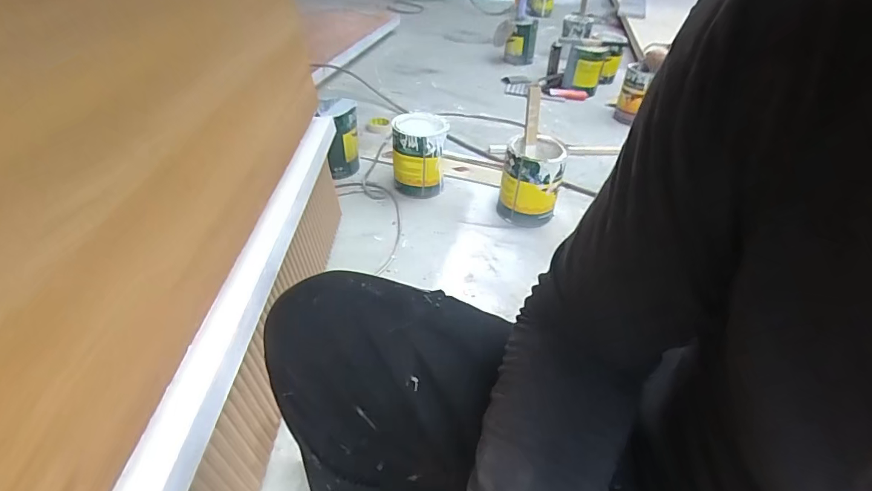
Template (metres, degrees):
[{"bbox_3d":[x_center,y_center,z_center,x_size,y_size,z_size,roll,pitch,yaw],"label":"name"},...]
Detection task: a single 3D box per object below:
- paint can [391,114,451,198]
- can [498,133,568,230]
[{"bbox_3d":[-0.052,-0.271,1.348,0.158,0.203,0.152,2,39,-4],"label":"paint can"},{"bbox_3d":[0.259,-0.166,1.232,0.157,0.220,0.178,12,39,8],"label":"can"}]

